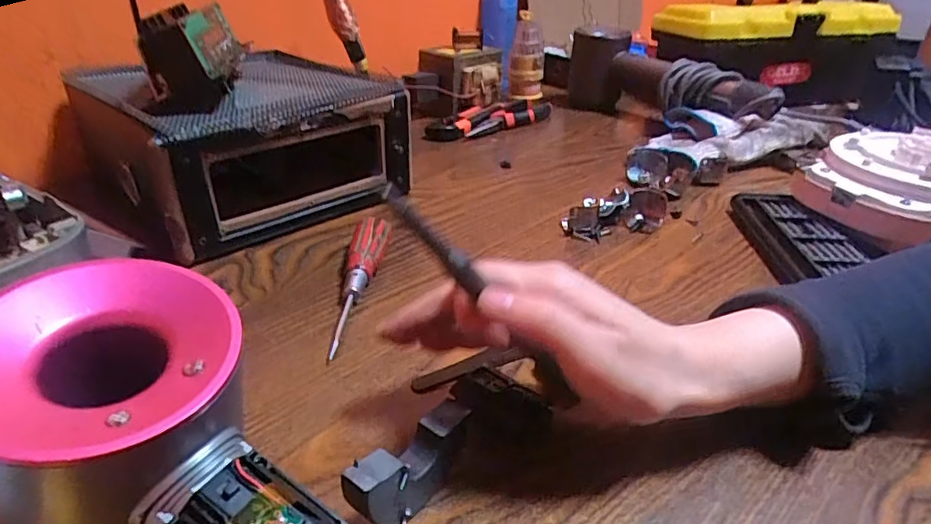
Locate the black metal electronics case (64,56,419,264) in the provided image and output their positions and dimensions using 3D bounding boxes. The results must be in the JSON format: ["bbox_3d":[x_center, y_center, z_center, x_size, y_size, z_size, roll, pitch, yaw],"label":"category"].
[{"bbox_3d":[-0.169,-0.096,0.472,0.215,0.102,0.153,-24,38,-35],"label":"black metal electronics case"}]

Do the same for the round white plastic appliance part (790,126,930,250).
[{"bbox_3d":[0.355,-0.060,0.443,0.144,0.055,0.120,-6,30,-11],"label":"round white plastic appliance part"}]

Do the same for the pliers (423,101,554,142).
[{"bbox_3d":[0.030,-0.175,0.704,0.189,0.028,0.055,-19,35,-30],"label":"pliers"}]

